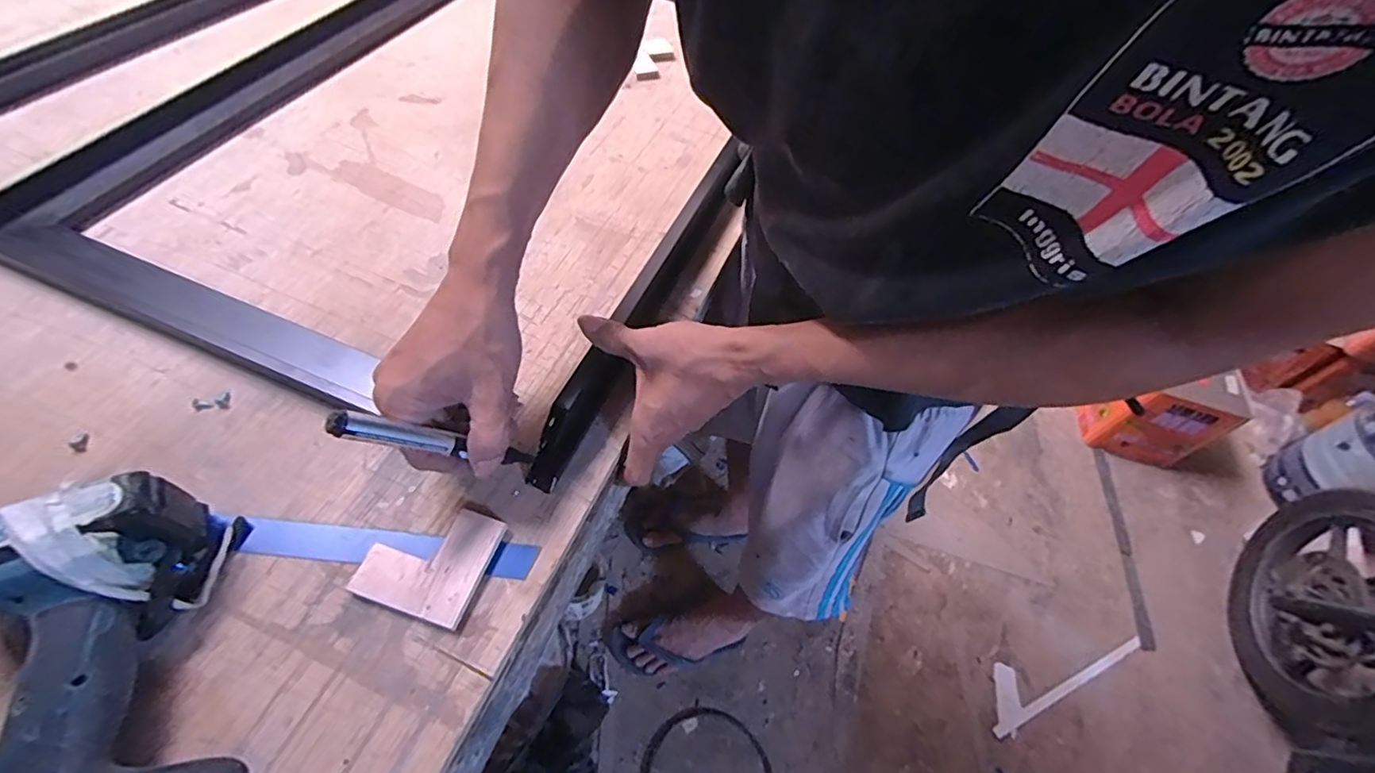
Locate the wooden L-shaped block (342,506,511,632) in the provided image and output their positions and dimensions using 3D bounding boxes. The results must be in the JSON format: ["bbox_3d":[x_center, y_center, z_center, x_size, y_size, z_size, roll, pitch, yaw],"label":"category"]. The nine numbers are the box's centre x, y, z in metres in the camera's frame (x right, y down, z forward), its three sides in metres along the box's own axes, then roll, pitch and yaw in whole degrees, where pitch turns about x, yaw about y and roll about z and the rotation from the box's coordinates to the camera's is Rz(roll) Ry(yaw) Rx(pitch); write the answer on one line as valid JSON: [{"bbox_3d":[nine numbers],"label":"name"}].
[{"bbox_3d":[-0.168,0.113,0.381,0.071,0.014,0.071,19,54,5],"label":"wooden L-shaped block"}]

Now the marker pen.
[{"bbox_3d":[-0.153,0.036,0.365,0.015,0.137,0.014,-43,57,17],"label":"marker pen"}]

